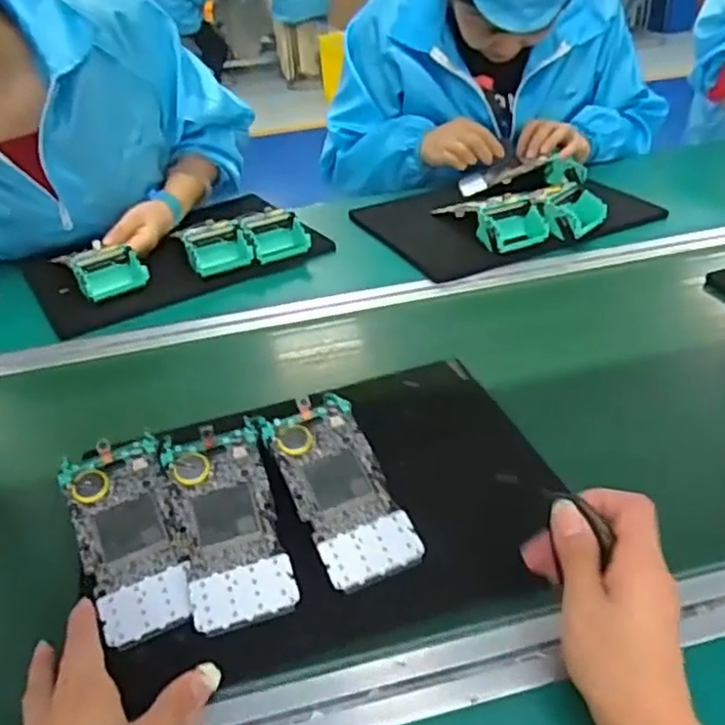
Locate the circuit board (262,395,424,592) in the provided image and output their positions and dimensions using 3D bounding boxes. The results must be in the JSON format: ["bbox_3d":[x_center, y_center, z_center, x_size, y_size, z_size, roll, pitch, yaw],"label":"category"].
[{"bbox_3d":[-0.016,0.086,0.482,0.066,0.004,0.139,-17,56,-18],"label":"circuit board"}]

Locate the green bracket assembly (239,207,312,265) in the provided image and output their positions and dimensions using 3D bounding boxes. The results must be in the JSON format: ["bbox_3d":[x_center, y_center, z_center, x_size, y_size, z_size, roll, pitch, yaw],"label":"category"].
[{"bbox_3d":[-0.108,-0.159,0.840,0.076,0.039,0.058,-20,34,-21],"label":"green bracket assembly"}]

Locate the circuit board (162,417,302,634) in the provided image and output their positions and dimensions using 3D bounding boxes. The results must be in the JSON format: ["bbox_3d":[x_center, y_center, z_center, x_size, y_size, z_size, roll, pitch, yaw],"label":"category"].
[{"bbox_3d":[-0.091,0.105,0.465,0.064,0.007,0.142,-13,53,-13],"label":"circuit board"}]

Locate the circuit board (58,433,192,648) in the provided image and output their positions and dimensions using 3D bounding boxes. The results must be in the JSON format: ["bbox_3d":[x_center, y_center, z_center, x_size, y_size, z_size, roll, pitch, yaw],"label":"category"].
[{"bbox_3d":[-0.156,0.114,0.458,0.064,0.008,0.139,-17,55,-18],"label":"circuit board"}]

